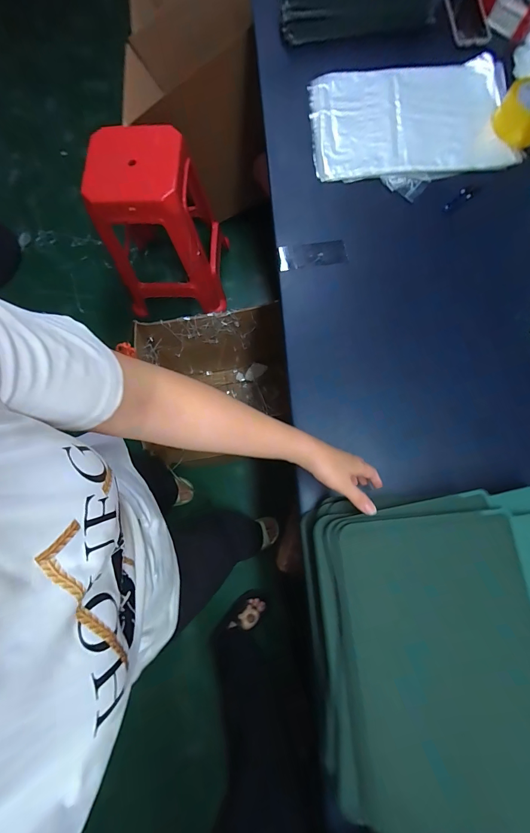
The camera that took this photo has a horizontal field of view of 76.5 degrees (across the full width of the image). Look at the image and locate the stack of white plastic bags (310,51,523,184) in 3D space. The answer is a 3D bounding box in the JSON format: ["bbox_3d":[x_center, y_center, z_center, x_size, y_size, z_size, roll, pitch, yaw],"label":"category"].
[{"bbox_3d":[0.328,-0.679,0.763,0.442,0.020,0.321,-3,77,2],"label":"stack of white plastic bags"}]

